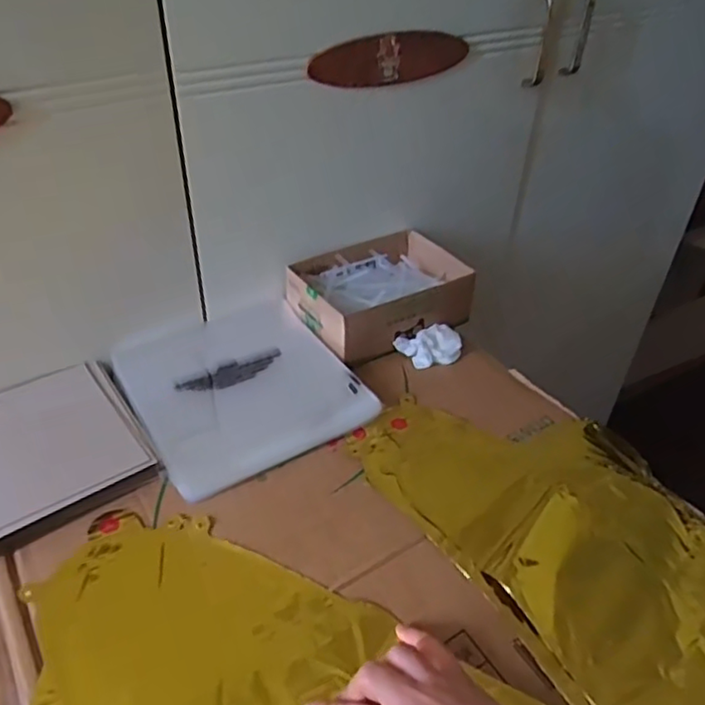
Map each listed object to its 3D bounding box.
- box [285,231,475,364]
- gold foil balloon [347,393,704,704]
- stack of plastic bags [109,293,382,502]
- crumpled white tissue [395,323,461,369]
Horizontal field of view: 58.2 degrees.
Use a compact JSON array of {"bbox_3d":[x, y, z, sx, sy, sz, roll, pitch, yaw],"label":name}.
[{"bbox_3d":[0.032,-0.071,0.724,0.193,0.052,0.144,-24,45,-29],"label":"box"},{"bbox_3d":[0.205,0.163,0.513,0.214,0.028,0.425,-23,45,-29],"label":"gold foil balloon"},{"bbox_3d":[-0.113,0.032,0.637,0.201,0.018,0.214,-20,44,-26],"label":"stack of plastic bags"},{"bbox_3d":[0.087,-0.007,0.692,0.070,0.023,0.043,-16,42,-22],"label":"crumpled white tissue"}]

